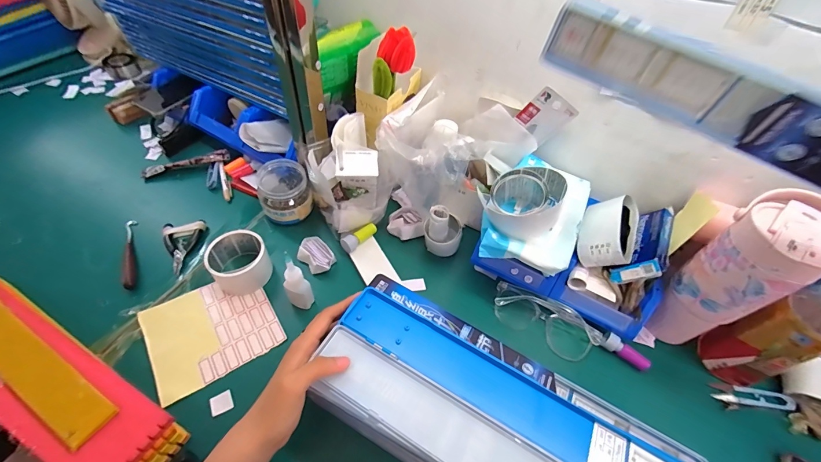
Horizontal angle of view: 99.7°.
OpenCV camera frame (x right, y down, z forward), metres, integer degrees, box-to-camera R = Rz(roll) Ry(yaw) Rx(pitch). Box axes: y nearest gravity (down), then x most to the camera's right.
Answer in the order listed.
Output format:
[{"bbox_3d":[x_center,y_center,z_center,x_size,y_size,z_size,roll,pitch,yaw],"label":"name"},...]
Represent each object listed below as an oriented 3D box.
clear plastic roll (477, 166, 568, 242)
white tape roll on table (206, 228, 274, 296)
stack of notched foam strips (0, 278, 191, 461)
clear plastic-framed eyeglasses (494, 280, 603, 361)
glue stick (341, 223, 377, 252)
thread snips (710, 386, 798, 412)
[{"bbox_3d":[0.143,-0.036,0.443,0.092,0.059,0.088,2,52,-3],"label":"clear plastic roll"},{"bbox_3d":[-0.240,0.043,0.487,0.072,0.056,0.074,2,52,-3],"label":"white tape roll on table"},{"bbox_3d":[-0.409,0.152,0.378,0.347,0.070,0.091,24,54,14],"label":"stack of notched foam strips"},{"bbox_3d":[0.189,0.124,0.488,0.149,0.036,0.054,26,55,15],"label":"clear plastic-framed eyeglasses"},{"bbox_3d":[-0.079,0.007,0.538,0.020,0.020,0.063,35,58,21],"label":"glue stick"},{"bbox_3d":[0.439,0.212,0.445,0.093,0.011,0.024,9,52,2],"label":"thread snips"}]

